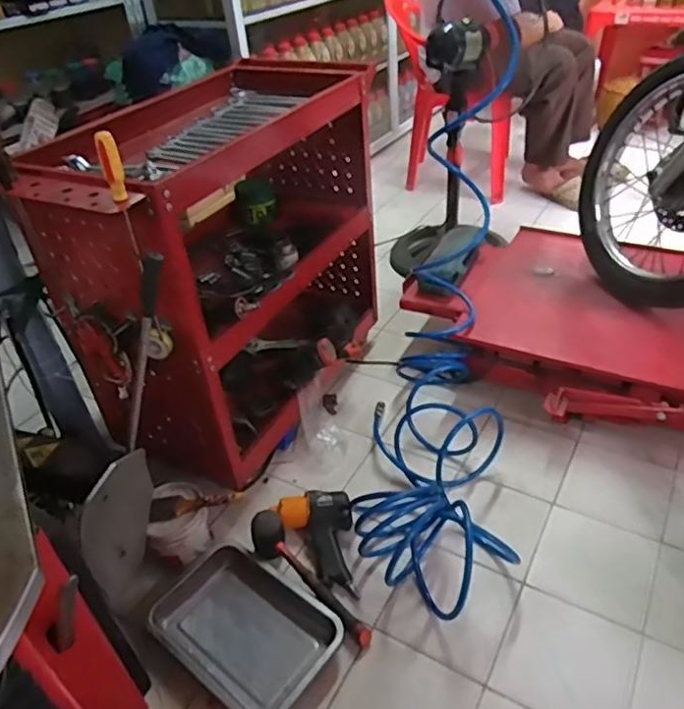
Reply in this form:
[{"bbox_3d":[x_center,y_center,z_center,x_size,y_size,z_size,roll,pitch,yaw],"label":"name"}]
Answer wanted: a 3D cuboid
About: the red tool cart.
[{"bbox_3d":[-0.224,-0.192,1.285,0.423,0.638,0.750,10,40,19],"label":"red tool cart"}]

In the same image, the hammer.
[{"bbox_3d":[-0.062,0.387,1.034,0.066,0.079,0.290,-29,43,-28],"label":"hammer"}]

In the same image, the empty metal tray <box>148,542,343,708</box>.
[{"bbox_3d":[-0.170,0.454,1.001,0.298,0.041,0.203,23,45,32],"label":"empty metal tray"}]

